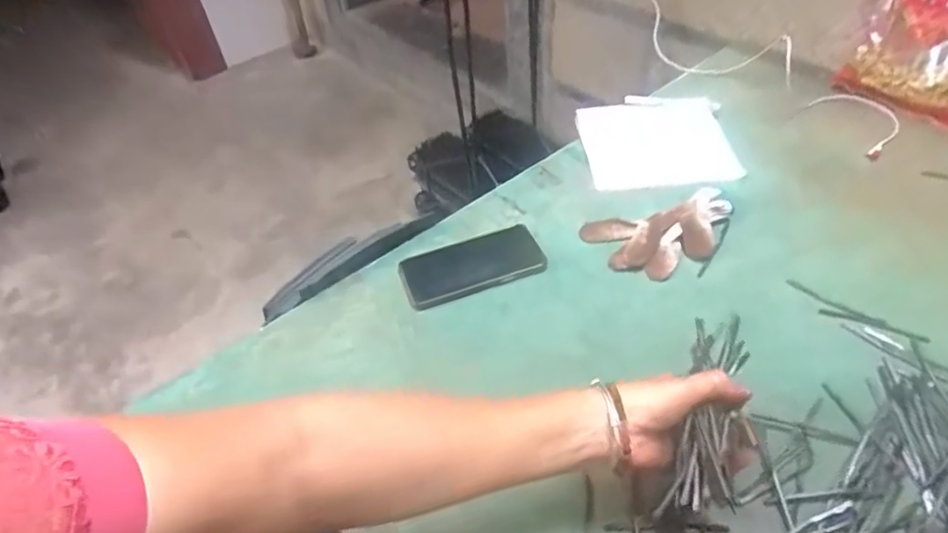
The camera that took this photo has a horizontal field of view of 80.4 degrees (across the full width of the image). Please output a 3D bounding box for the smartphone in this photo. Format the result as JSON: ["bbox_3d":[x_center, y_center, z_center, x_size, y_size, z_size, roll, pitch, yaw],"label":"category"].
[{"bbox_3d":[-0.003,-0.003,0.650,0.162,0.005,0.084,-18,49,-11],"label":"smartphone"}]

